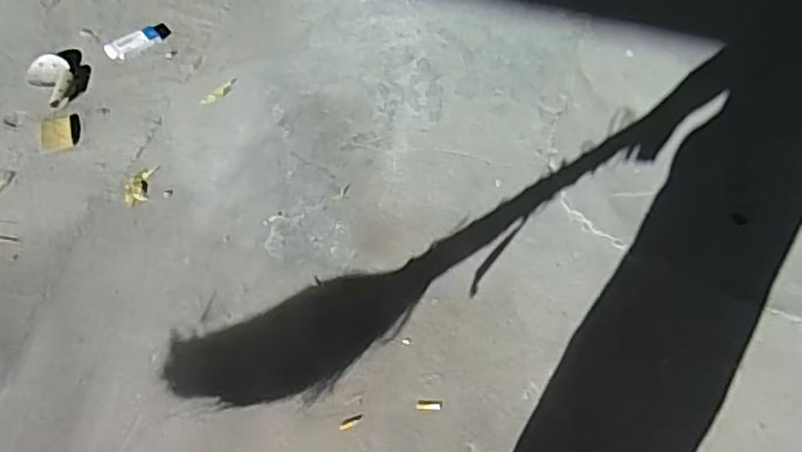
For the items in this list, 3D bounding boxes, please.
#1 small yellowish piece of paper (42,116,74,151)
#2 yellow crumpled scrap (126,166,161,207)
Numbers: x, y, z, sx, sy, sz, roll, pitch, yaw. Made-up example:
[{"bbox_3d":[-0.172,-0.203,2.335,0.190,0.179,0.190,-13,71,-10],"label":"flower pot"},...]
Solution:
[{"bbox_3d":[-0.902,-0.239,1.750,0.073,0.009,0.109,-15,61,-12],"label":"small yellowish piece of paper"},{"bbox_3d":[-0.654,-0.103,1.671,0.067,0.008,0.125,3,59,-2],"label":"yellow crumpled scrap"}]

